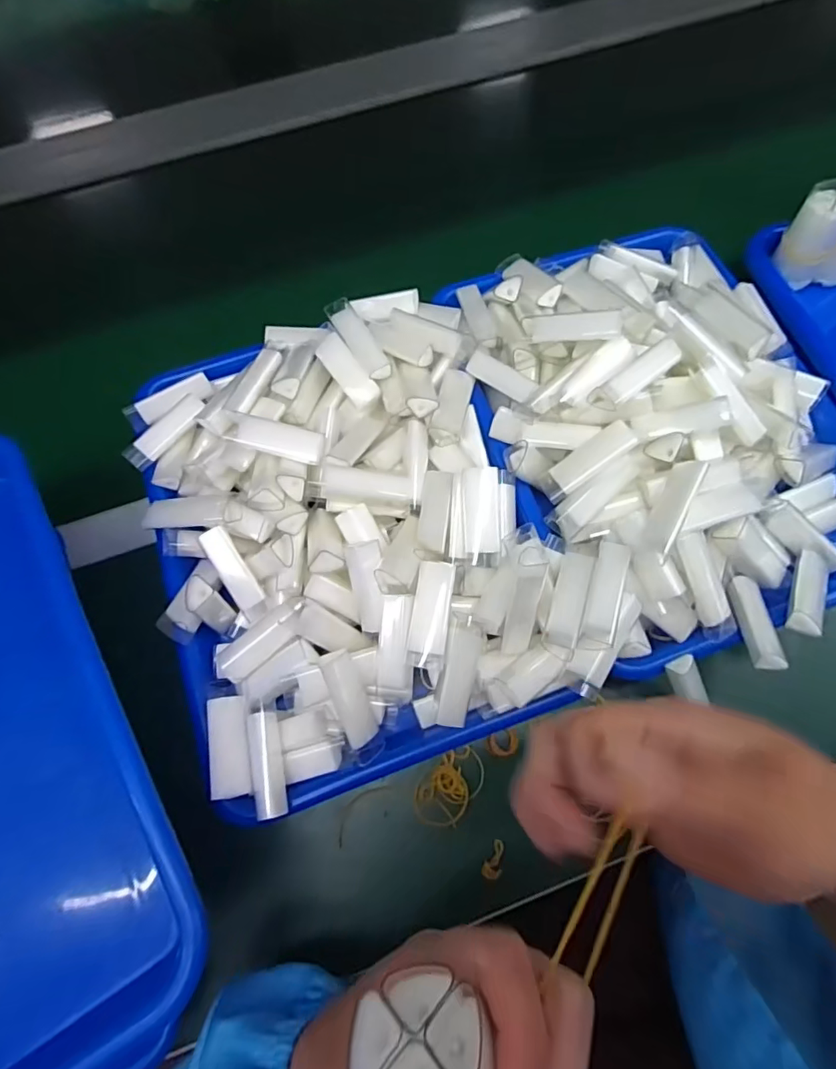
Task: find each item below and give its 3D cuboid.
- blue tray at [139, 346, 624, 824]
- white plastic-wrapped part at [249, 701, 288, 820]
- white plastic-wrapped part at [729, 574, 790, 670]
[{"bbox_3d":[-0.052,-0.012,0.351,0.239,0.048,0.312,-21,69,-6],"label":"blue tray"},{"bbox_3d":[-0.086,0.127,0.304,0.016,0.016,0.061,-11,68,-2],"label":"white plastic-wrapped part"},{"bbox_3d":[0.202,0.052,0.317,0.018,0.010,0.061,4,51,4],"label":"white plastic-wrapped part"}]

